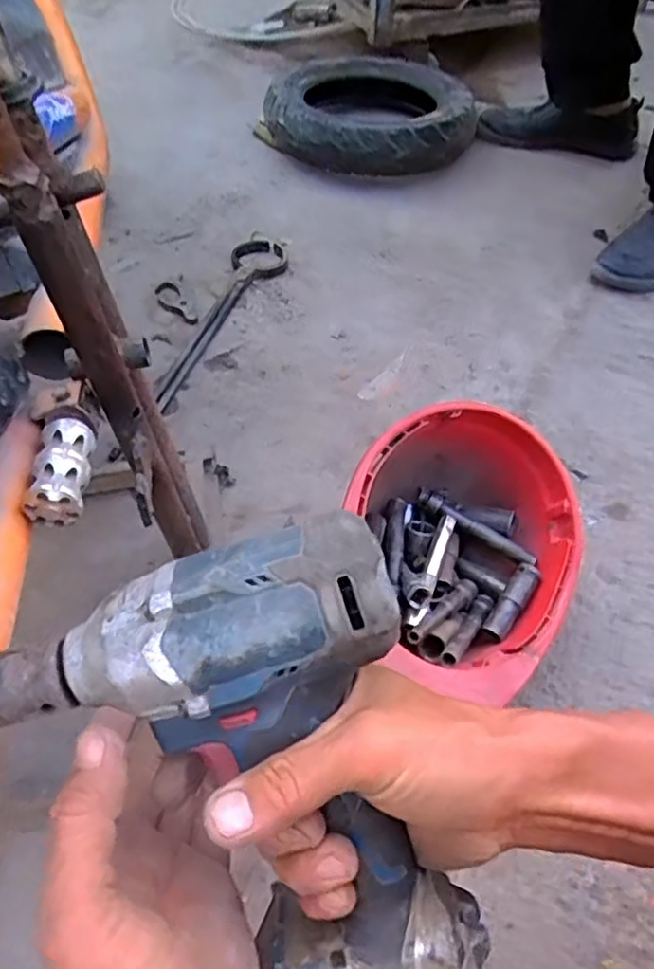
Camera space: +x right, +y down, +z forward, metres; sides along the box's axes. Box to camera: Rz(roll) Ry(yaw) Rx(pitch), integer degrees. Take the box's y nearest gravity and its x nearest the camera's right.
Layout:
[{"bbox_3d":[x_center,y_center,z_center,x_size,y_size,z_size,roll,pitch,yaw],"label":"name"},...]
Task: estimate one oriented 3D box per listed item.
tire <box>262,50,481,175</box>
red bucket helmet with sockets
[{"bbox_3d":[0.062,-0.663,1.202,0.310,0.108,0.344,39,61,23],"label":"tire"},{"bbox_3d":[0.117,0.070,0.618,0.207,0.155,0.267,23,56,14],"label":"red bucket helmet with sockets"}]

